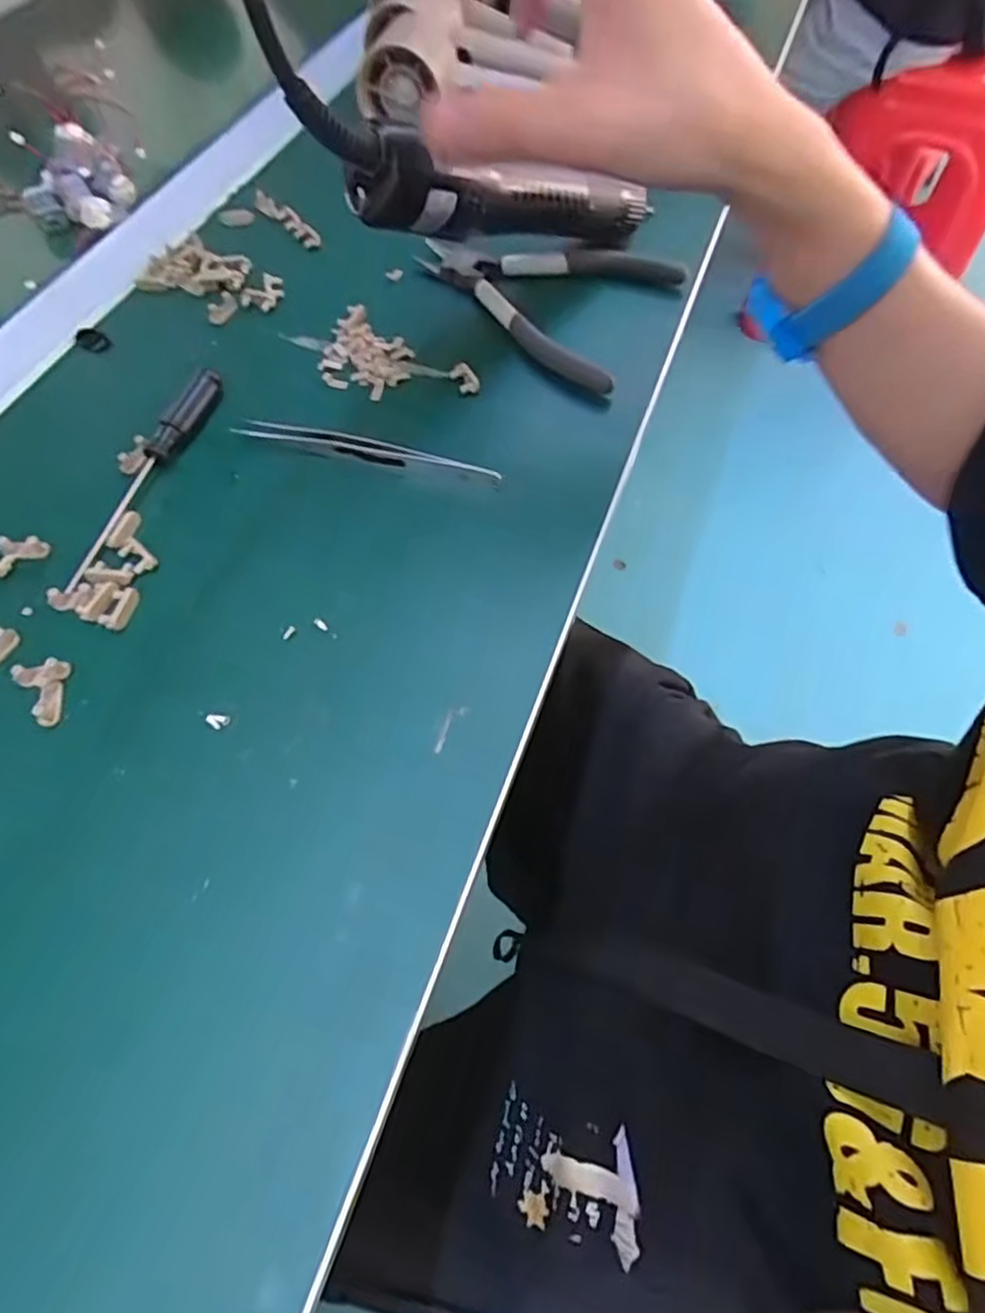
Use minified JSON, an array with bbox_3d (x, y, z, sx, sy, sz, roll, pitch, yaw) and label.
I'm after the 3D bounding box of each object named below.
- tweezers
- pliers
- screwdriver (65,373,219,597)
[{"bbox_3d":[-0.060,-0.099,0.316,0.127,0.004,0.012,15,62,7],"label":"tweezers"},{"bbox_3d":[0.025,-0.212,0.384,0.140,0.018,0.106,27,64,13],"label":"pliers"},{"bbox_3d":[-0.158,-0.086,0.308,0.013,0.011,0.132,16,62,7],"label":"screwdriver"}]

